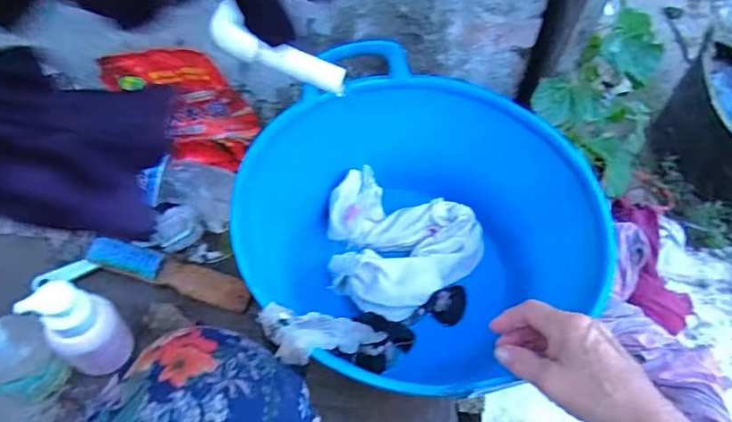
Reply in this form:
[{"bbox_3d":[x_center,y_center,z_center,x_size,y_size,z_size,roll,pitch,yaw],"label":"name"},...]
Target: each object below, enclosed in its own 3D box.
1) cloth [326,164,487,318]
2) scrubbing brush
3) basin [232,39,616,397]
[{"bbox_3d":[0.039,0.047,0.672,0.208,0.055,0.183,18,58,8],"label":"cloth"},{"bbox_3d":[-0.247,0.080,0.665,0.203,0.029,0.038,21,56,-13],"label":"scrubbing brush"},{"bbox_3d":[0.049,0.008,0.635,0.376,0.191,0.354,2,57,-3],"label":"basin"}]

